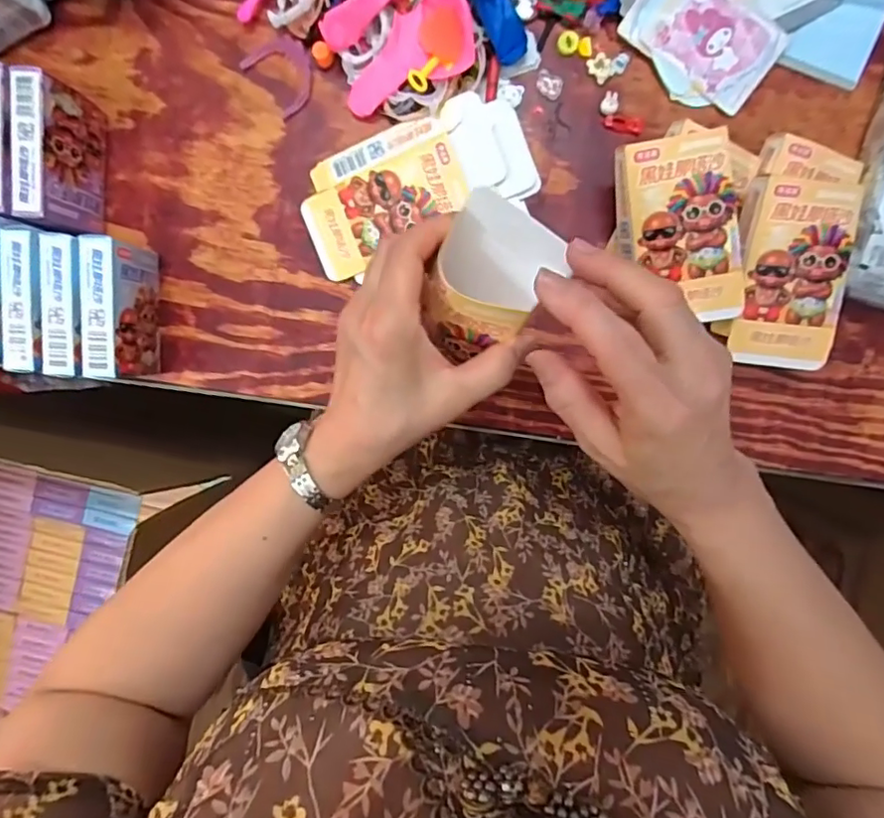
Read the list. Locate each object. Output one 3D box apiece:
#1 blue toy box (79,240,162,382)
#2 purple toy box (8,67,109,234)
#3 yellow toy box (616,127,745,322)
[{"bbox_3d":[-0.223,-0.069,0.398,0.022,0.068,0.090,4,95,2],"label":"blue toy box"},{"bbox_3d":[-0.262,-0.172,0.390,0.024,0.067,0.092,3,95,2],"label":"purple toy box"},{"bbox_3d":[0.159,-0.118,0.373,0.072,0.023,0.117,-8,95,3],"label":"yellow toy box"}]

